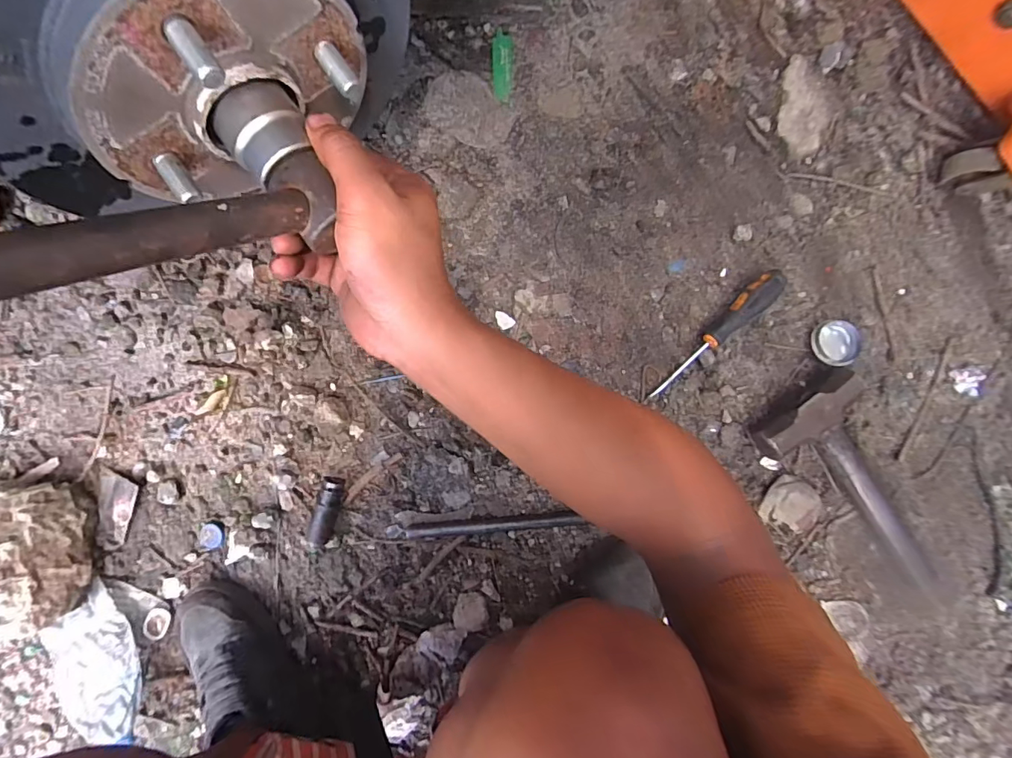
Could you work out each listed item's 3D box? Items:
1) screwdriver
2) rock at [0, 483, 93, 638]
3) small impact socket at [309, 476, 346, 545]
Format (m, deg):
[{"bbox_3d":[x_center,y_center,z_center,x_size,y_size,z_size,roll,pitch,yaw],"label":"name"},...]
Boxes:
[{"bbox_3d":[0.247,-0.049,0.548,0.030,0.034,0.189,42,92,-1],"label":"screwdriver"},{"bbox_3d":[-0.578,0.207,0.559,0.126,0.103,0.160,-10,93,-1],"label":"rock"},{"bbox_3d":[-0.215,0.158,0.569,0.025,0.026,0.076,12,93,0],"label":"small impact socket"}]

